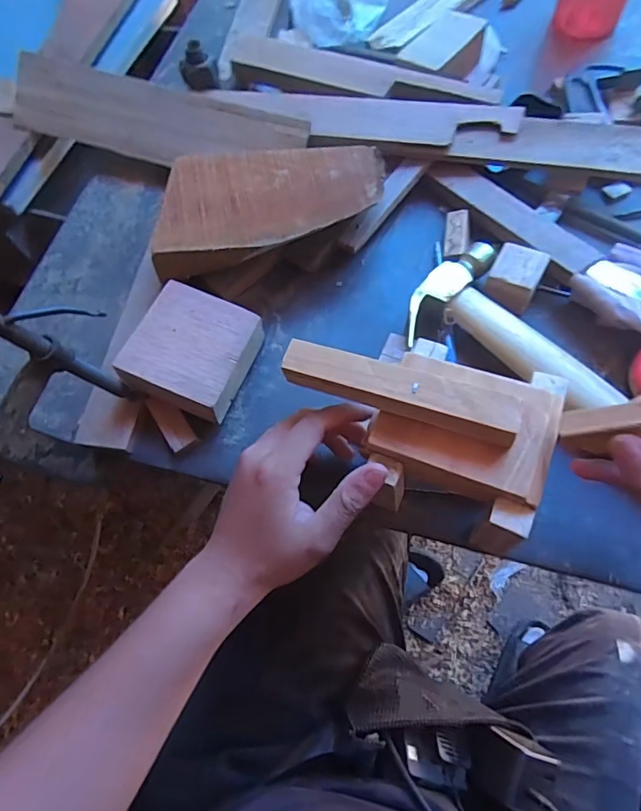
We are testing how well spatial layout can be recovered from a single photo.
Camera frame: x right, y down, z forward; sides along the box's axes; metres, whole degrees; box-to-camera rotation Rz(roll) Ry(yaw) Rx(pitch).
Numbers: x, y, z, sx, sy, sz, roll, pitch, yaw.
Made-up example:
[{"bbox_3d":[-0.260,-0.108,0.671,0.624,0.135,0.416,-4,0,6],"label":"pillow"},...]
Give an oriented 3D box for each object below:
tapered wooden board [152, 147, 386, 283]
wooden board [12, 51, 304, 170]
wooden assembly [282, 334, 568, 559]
[{"bbox_3d":[-0.043,-0.172,0.426,0.190,0.027,0.112,-1,69,1],"label":"tapered wooden board"},{"bbox_3d":[-0.168,-0.284,0.502,0.309,0.070,0.014,18,29,7],"label":"wooden board"},{"bbox_3d":[0.057,0.003,0.304,0.167,0.042,0.113,22,72,10],"label":"wooden assembly"}]

